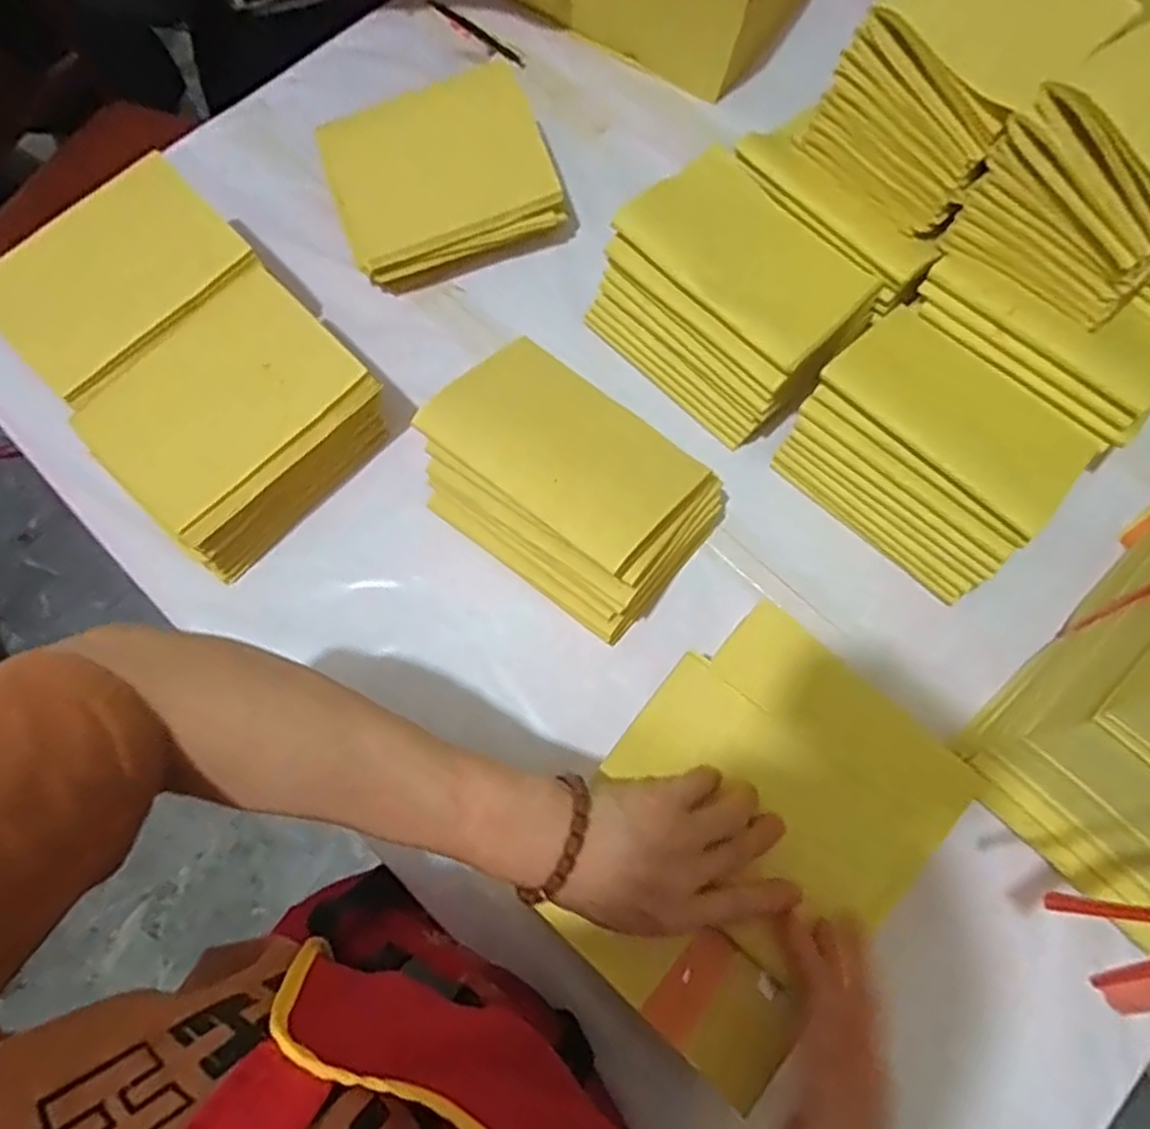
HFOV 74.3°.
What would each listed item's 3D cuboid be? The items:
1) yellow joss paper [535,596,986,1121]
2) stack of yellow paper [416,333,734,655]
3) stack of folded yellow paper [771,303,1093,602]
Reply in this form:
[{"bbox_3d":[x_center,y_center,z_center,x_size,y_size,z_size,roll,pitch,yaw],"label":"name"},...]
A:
[{"bbox_3d":[0.098,0.148,0.432,0.169,0.028,0.225,41,76,12],"label":"yellow joss paper"},{"bbox_3d":[-0.005,-0.050,0.507,0.178,0.102,0.128,35,75,10],"label":"stack of yellow paper"},{"bbox_3d":[0.229,-0.074,0.501,0.158,0.102,0.097,40,76,11],"label":"stack of folded yellow paper"}]

